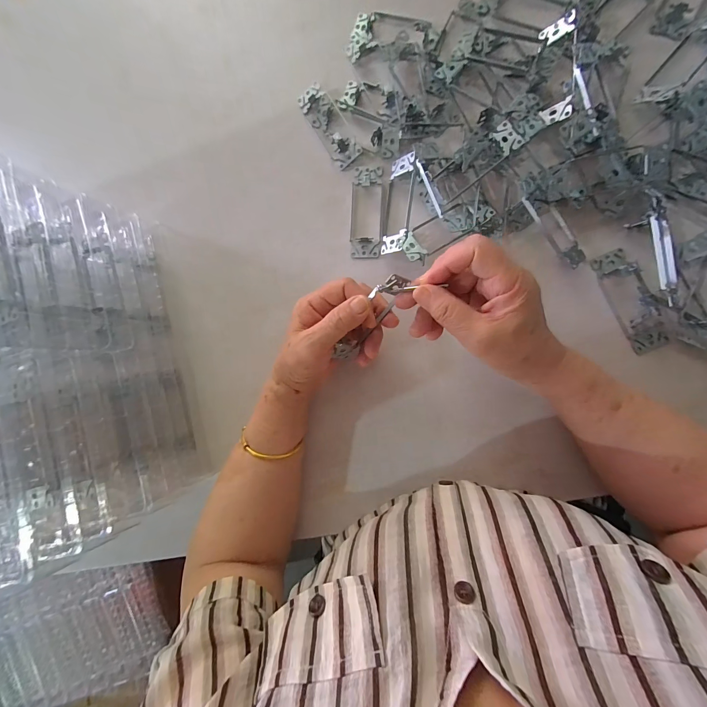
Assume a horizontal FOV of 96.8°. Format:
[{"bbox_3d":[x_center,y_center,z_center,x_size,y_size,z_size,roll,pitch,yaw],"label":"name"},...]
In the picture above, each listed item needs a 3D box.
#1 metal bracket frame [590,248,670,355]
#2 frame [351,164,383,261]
[{"bbox_3d":[0.286,-0.055,0.317,0.038,0.017,0.108,-26,87,7],"label":"metal bracket frame"},{"bbox_3d":[0.015,-0.166,0.362,0.038,0.016,0.106,1,90,8],"label":"frame"}]

